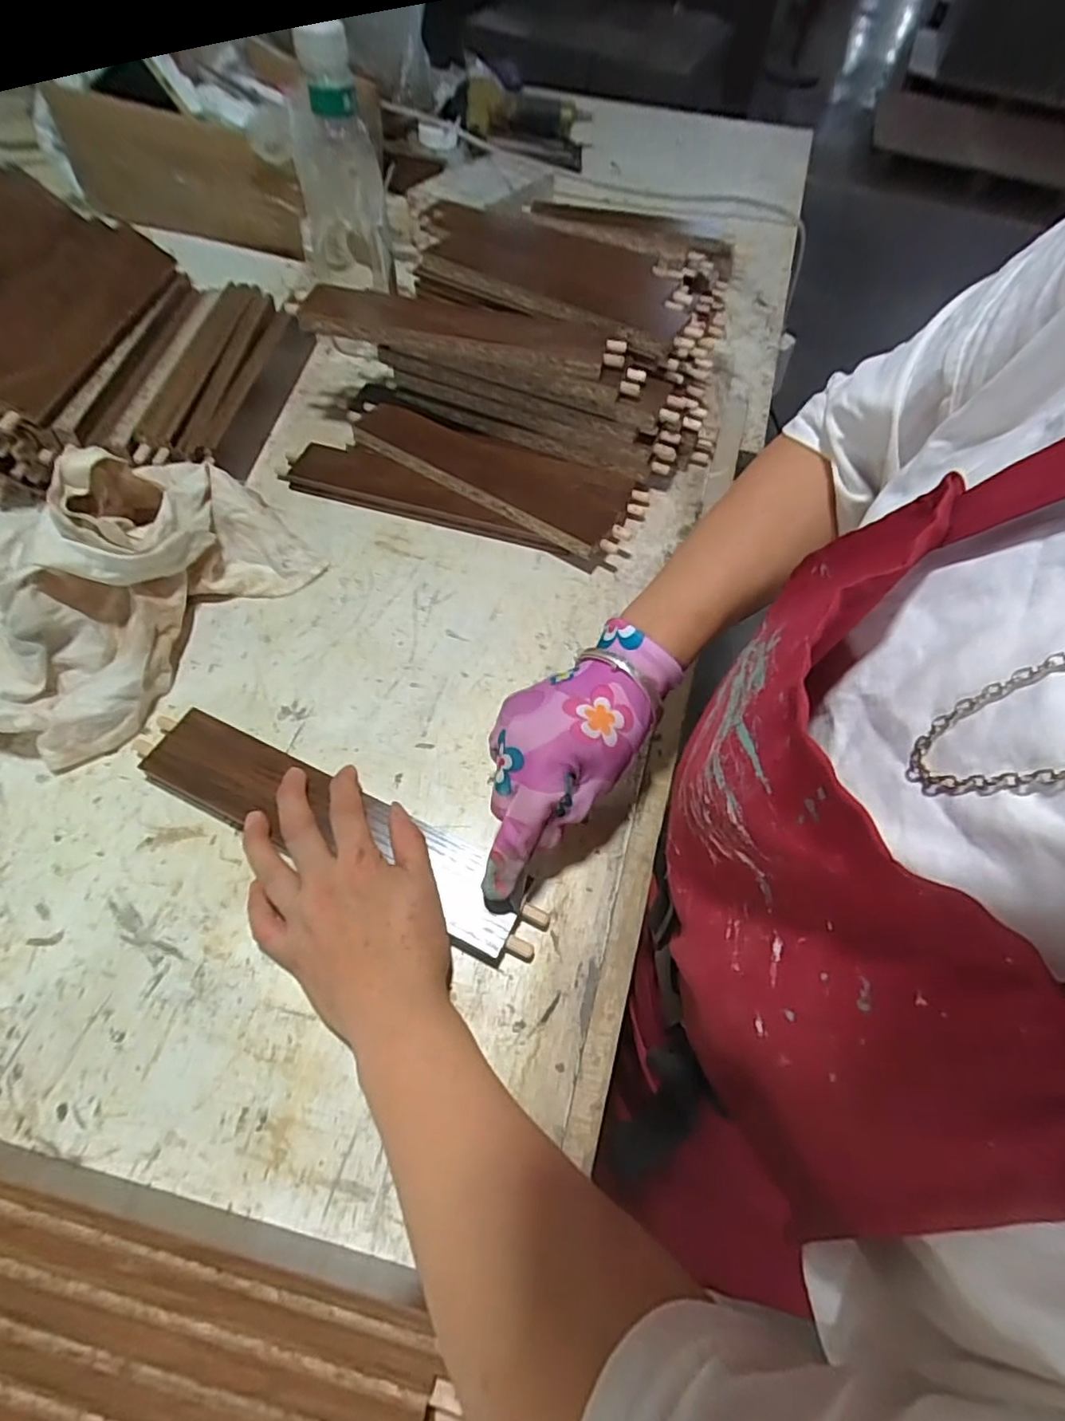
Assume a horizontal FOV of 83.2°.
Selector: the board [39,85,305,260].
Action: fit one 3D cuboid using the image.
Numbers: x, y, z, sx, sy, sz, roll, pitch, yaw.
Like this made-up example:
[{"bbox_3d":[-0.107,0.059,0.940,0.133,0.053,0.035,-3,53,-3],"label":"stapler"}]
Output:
[{"bbox_3d":[-0.401,-0.605,0.684,0.309,0.134,0.020,21,67,11],"label":"board"}]

